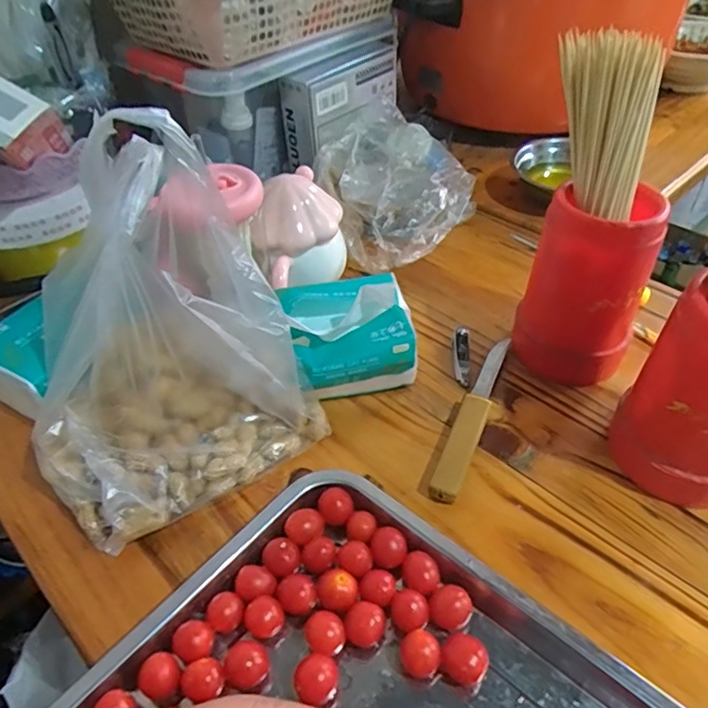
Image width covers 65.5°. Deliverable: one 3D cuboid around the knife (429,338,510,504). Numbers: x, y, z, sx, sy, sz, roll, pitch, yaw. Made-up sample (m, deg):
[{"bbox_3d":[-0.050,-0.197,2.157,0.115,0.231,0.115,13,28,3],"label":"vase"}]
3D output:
[{"bbox_3d":[0.099,0.047,0.448,0.022,0.016,0.174,16,48,19],"label":"knife"}]

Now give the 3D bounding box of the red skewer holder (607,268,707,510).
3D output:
[{"bbox_3d":[0.236,0.026,0.363,0.086,0.148,0.076,32,55,31],"label":"red skewer holder"}]

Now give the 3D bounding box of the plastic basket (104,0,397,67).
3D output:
[{"bbox_3d":[-0.112,-0.412,0.625,0.213,0.080,0.301,32,55,31],"label":"plastic basket"}]

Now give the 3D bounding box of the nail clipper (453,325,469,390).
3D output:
[{"bbox_3d":[0.097,0.002,0.498,0.013,0.005,0.063,1,57,5],"label":"nail clipper"}]

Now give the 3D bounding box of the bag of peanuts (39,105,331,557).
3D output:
[{"bbox_3d":[-0.141,-0.013,0.364,0.183,0.213,0.141,-30,50,-25],"label":"bag of peanuts"}]

